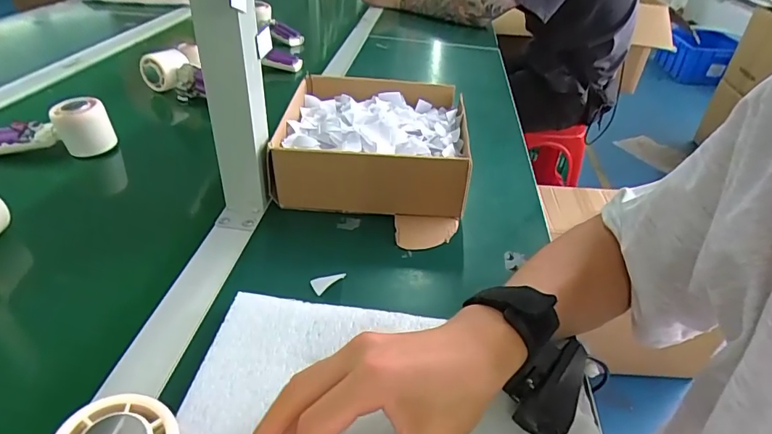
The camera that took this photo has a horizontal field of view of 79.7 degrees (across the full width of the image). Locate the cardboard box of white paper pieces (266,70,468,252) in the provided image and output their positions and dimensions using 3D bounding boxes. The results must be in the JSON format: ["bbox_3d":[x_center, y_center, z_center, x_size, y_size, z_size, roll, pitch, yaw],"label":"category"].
[{"bbox_3d":[-0.013,-0.084,0.546,0.206,0.077,0.232,4,36,0],"label":"cardboard box of white paper pieces"}]

